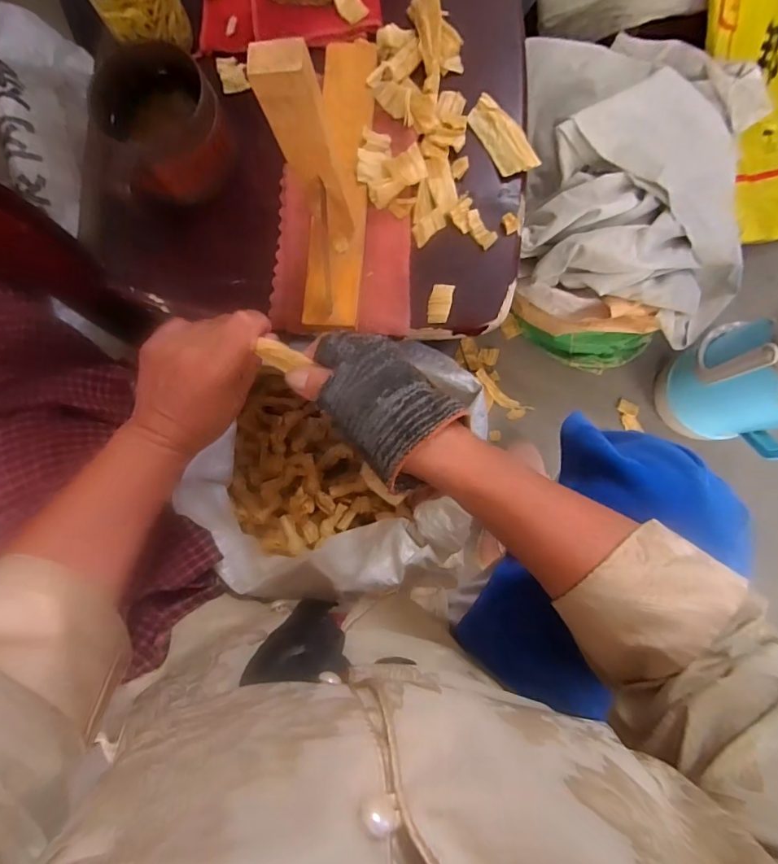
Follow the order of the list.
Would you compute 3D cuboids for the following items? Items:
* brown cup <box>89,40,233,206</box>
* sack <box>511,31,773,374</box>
[{"bbox_3d":[-0.194,-0.253,0.396,0.113,0.079,0.090,-43,84,-4],"label":"brown cup"},{"bbox_3d":[0.363,-0.351,0.735,0.346,0.257,0.436,-1,82,1],"label":"sack"}]

